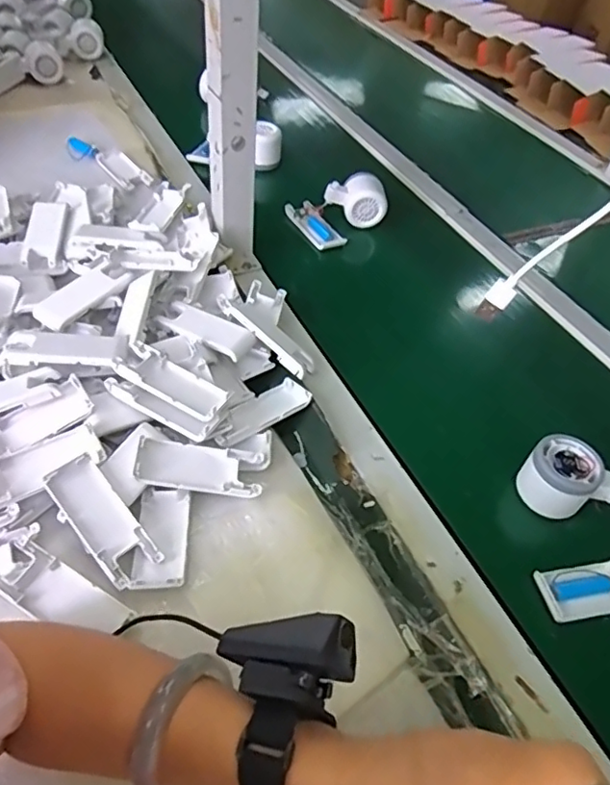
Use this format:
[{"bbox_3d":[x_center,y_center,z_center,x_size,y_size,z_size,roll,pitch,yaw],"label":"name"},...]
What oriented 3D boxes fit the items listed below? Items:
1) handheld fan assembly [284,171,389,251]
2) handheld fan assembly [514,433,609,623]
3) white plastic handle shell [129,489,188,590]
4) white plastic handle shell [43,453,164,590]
[{"bbox_3d":[0.047,-0.259,0.786,0.120,0.073,0.095,-32,58,-30],"label":"handheld fan assembly"},{"bbox_3d":[0.232,0.108,0.482,0.100,0.051,0.138,-4,48,-10],"label":"handheld fan assembly"},{"bbox_3d":[-0.110,0.112,0.441,0.037,0.014,0.083,0,47,-7],"label":"white plastic handle shell"},{"bbox_3d":[-0.155,0.098,0.436,0.040,0.019,0.101,-33,74,-31],"label":"white plastic handle shell"}]

